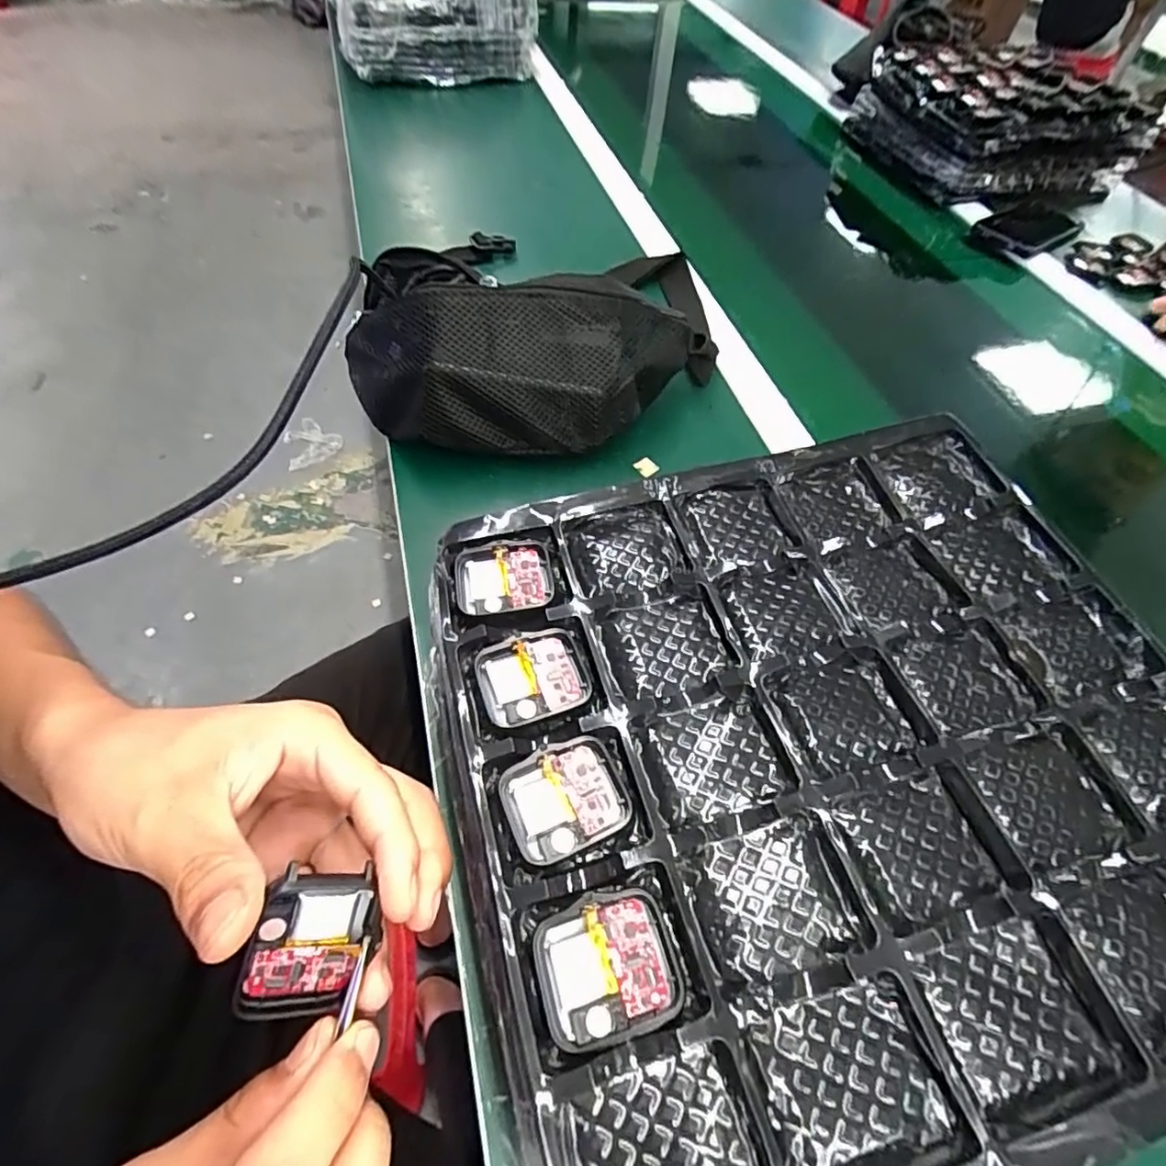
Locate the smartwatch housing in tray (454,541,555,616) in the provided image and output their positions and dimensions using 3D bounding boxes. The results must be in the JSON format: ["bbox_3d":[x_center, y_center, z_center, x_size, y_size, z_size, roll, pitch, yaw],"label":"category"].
[{"bbox_3d":[-0.035,-0.001,0.264,0.044,0.010,0.036,-7,57,-8],"label":"smartwatch housing in tray"}]

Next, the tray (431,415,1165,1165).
[{"bbox_3d":[0.101,0.055,0.231,0.296,0.021,0.261,-13,58,-12],"label":"tray"}]

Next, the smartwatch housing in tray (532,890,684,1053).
[{"bbox_3d":[0.007,0.121,0.185,0.043,0.009,0.037,-12,58,-12],"label":"smartwatch housing in tray"}]

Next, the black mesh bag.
[{"bbox_3d":[-0.031,-0.174,0.448,0.297,0.113,0.131,-4,57,-7],"label":"black mesh bag"}]

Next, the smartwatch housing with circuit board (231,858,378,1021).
[{"bbox_3d":[-0.084,0.111,0.183,0.036,0.009,0.045,17,92,-28],"label":"smartwatch housing with circuit board"}]

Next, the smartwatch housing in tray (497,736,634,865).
[{"bbox_3d":[-0.006,0.079,0.213,0.041,0.007,0.038,-20,60,-16],"label":"smartwatch housing in tray"}]

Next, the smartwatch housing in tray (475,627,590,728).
[{"bbox_3d":[-0.020,0.039,0.238,0.043,0.006,0.036,-15,59,-14],"label":"smartwatch housing in tray"}]

